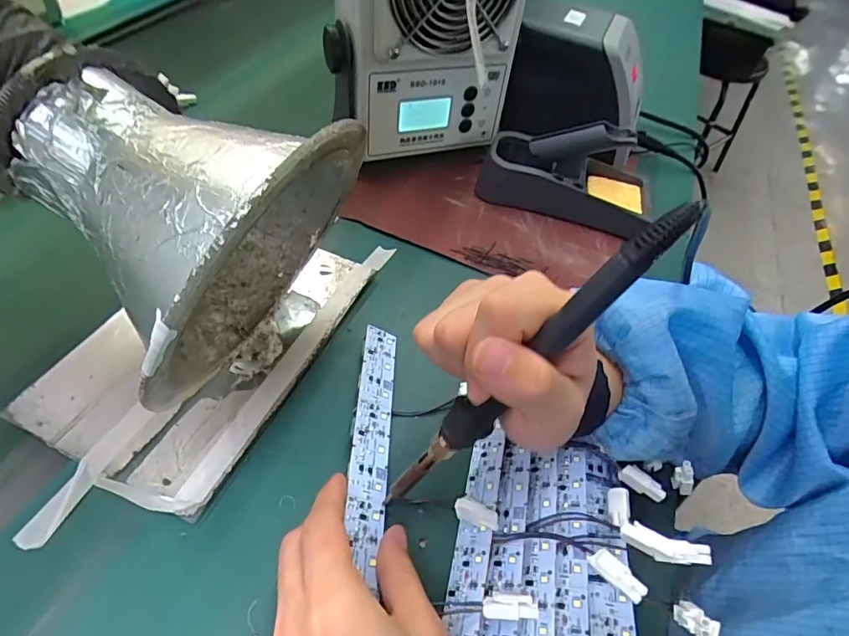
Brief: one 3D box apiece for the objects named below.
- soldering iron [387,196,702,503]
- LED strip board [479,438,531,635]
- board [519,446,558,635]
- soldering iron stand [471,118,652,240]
[{"bbox_3d":[0.039,0.028,0.218,0.024,0.199,0.016,7,40,-45],"label":"soldering iron"},{"bbox_3d":[0.046,0.126,0.266,0.018,0.009,0.122,13,50,5],"label":"LED strip board"},{"bbox_3d":[0.064,0.133,0.265,0.020,0.007,0.127,13,50,5],"label":"board"},{"bbox_3d":[0.143,-0.144,0.472,0.164,0.082,0.084,12,50,4],"label":"soldering iron stand"}]

